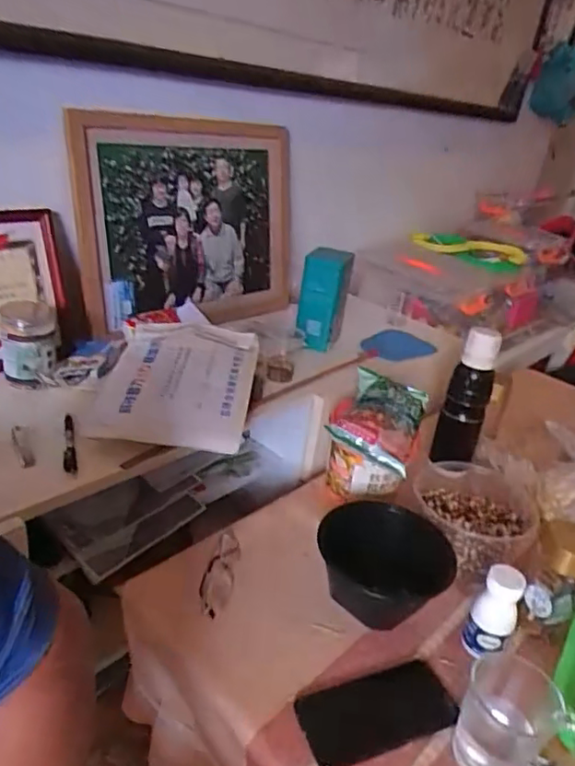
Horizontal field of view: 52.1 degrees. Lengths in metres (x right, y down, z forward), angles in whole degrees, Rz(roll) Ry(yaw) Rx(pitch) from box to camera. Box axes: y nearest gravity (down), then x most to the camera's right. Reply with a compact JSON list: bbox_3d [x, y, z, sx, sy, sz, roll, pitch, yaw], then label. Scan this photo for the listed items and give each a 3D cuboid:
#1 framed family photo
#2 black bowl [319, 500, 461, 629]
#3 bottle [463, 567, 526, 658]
[{"bbox_3d":[-0.158,-0.296,1.114,0.031,0.358,0.479,17,25,42],"label":"framed family photo"},{"bbox_3d":[0.118,0.221,0.725,0.159,0.087,0.154,19,29,21],"label":"black bowl"},{"bbox_3d":[0.233,0.258,0.662,0.047,0.103,0.040,22,30,25],"label":"bottle"}]

